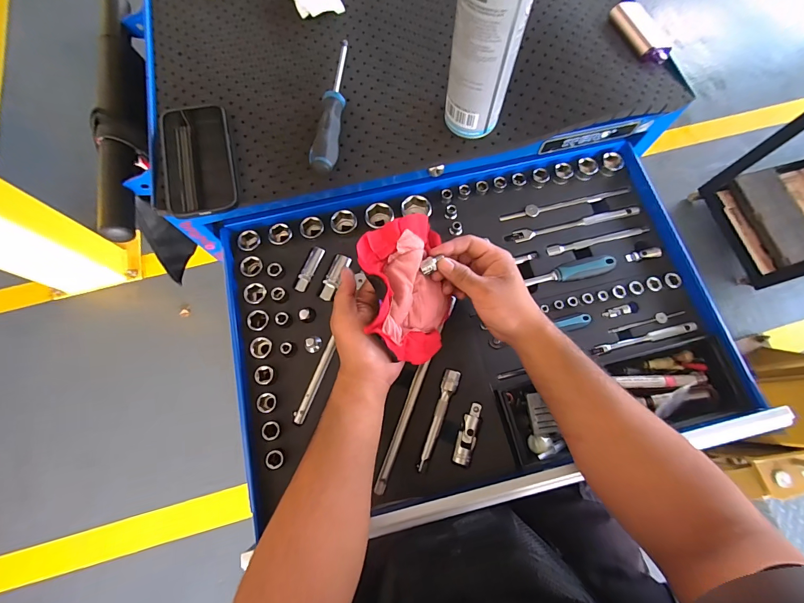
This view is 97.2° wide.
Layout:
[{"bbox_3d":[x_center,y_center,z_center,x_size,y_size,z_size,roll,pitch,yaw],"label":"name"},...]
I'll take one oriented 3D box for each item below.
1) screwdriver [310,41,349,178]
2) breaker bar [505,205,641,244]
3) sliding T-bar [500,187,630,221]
[{"bbox_3d":[-0.083,-0.245,0.441,0.028,0.029,0.207,5,73,2],"label":"screwdriver"},{"bbox_3d":[0.241,-0.109,0.496,0.195,0.012,0.017,-13,73,-4],"label":"breaker bar"},{"bbox_3d":[0.233,-0.140,0.507,0.189,0.012,0.019,-16,74,-5],"label":"sliding T-bar"}]

